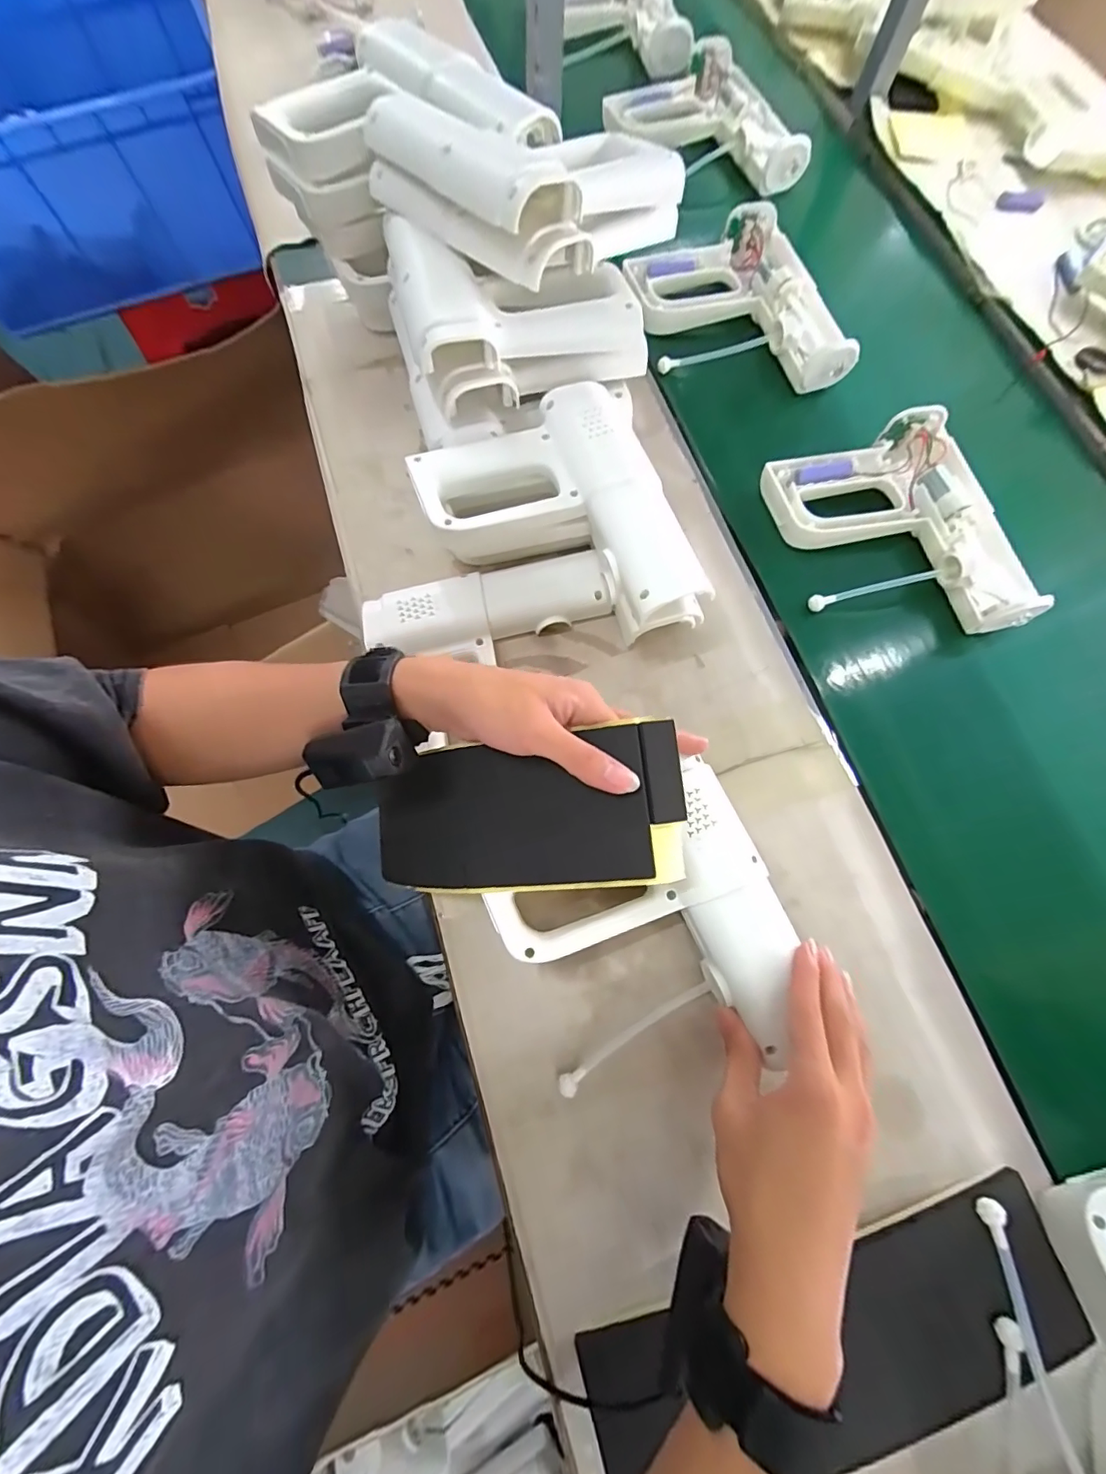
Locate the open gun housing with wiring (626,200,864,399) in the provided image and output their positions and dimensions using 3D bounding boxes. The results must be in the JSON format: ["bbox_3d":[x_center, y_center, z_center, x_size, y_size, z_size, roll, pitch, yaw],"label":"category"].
[{"bbox_3d":[0.192,-0.446,0.555,0.195,0.044,0.215,-15,74,-4],"label":"open gun housing with wiring"}]

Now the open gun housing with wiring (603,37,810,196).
[{"bbox_3d":[0.190,-0.738,0.641,0.177,0.043,0.231,-29,75,-8],"label":"open gun housing with wiring"}]

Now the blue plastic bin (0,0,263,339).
[{"bbox_3d":[-0.782,-0.984,0.889,0.519,0.225,0.434,-23,75,-7],"label":"blue plastic bin"}]

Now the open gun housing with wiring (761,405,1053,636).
[{"bbox_3d":[0.312,-0.182,0.473,0.189,0.031,0.208,-15,74,-4],"label":"open gun housing with wiring"}]

